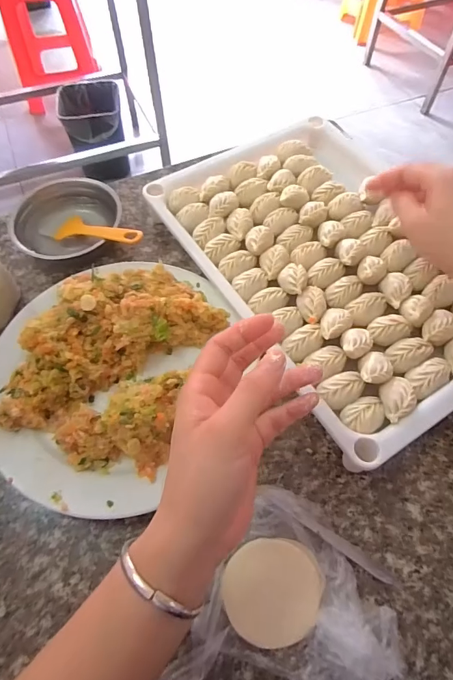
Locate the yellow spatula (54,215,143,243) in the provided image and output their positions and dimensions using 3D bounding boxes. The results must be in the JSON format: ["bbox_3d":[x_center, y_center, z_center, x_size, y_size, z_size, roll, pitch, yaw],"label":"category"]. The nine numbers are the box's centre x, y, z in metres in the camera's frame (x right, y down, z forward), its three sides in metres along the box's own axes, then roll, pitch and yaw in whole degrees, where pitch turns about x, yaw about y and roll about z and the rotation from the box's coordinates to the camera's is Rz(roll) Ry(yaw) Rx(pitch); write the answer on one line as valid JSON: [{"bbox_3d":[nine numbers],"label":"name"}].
[{"bbox_3d":[-0.140,-0.119,0.450,0.120,0.009,0.039,15,60,28],"label":"yellow spatula"}]

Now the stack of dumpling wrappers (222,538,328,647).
[{"bbox_3d":[0.035,0.185,0.303,0.072,0.011,0.066,0,60,0],"label":"stack of dumpling wrappers"}]

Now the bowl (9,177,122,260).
[{"bbox_3d":[-0.180,-0.136,0.474,0.117,0.039,0.105,-12,61,-7],"label":"bowl"}]

